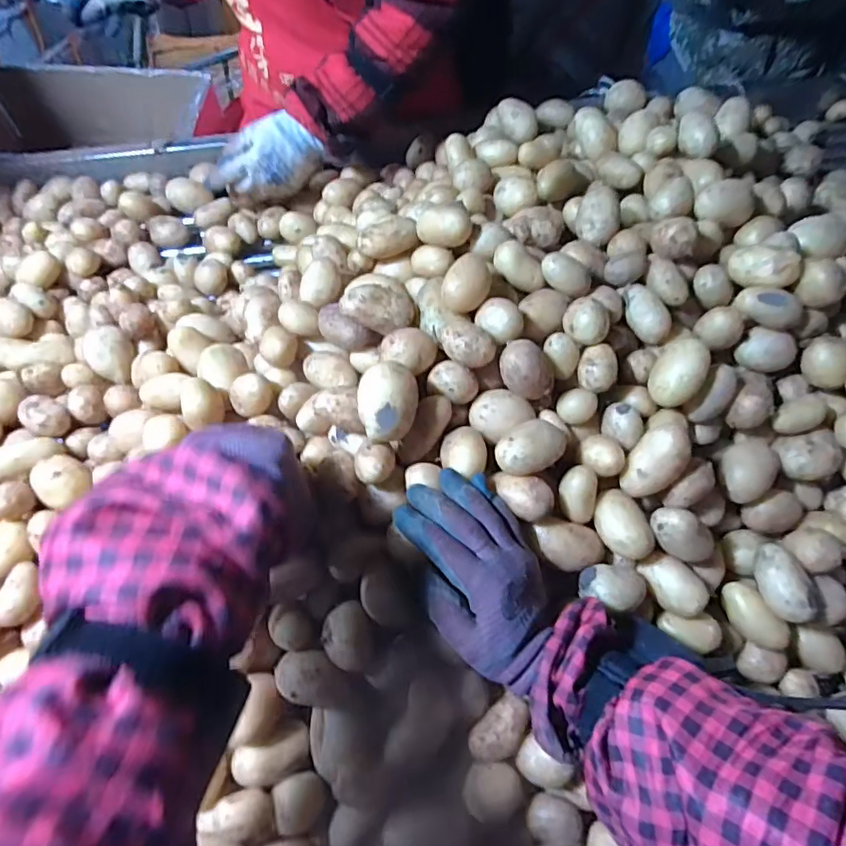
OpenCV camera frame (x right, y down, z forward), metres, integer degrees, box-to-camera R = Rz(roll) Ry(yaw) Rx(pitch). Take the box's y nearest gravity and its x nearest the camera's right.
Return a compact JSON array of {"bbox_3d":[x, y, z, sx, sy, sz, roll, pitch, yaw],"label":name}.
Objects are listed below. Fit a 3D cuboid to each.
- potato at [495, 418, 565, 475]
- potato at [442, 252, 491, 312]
[{"bbox_3d":[0.089,0.021,0.443,0.055,0.033,0.038,-28,66,-18],"label":"potato"},{"bbox_3d":[0.041,-0.126,0.484,0.037,0.028,0.052,27,62,11],"label":"potato"}]

